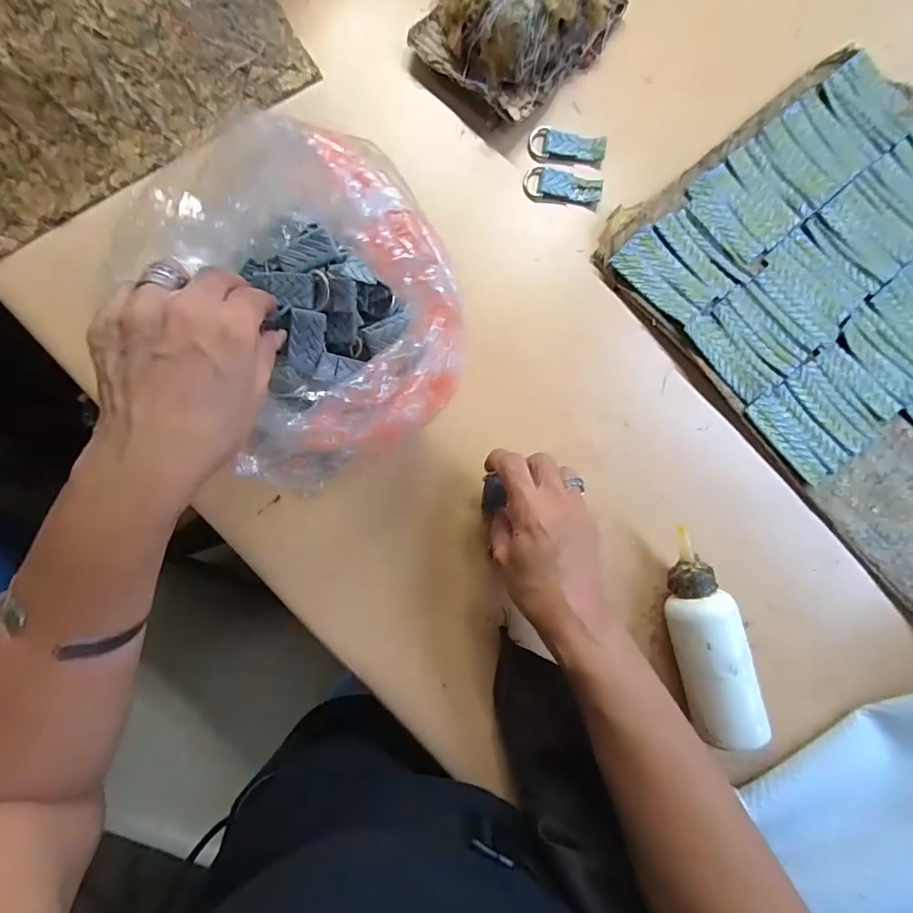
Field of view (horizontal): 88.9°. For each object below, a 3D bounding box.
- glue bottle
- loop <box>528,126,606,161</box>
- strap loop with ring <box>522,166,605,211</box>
[{"bbox_3d":[0.172,0.123,0.325,0.043,0.050,0.134,-12,87,-2],"label":"glue bottle"},{"bbox_3d":[0.089,-0.246,0.368,0.061,0.005,0.023,2,87,-1],"label":"loop"},{"bbox_3d":[0.084,-0.212,0.367,0.060,0.005,0.025,8,87,-1],"label":"strap loop with ring"}]

